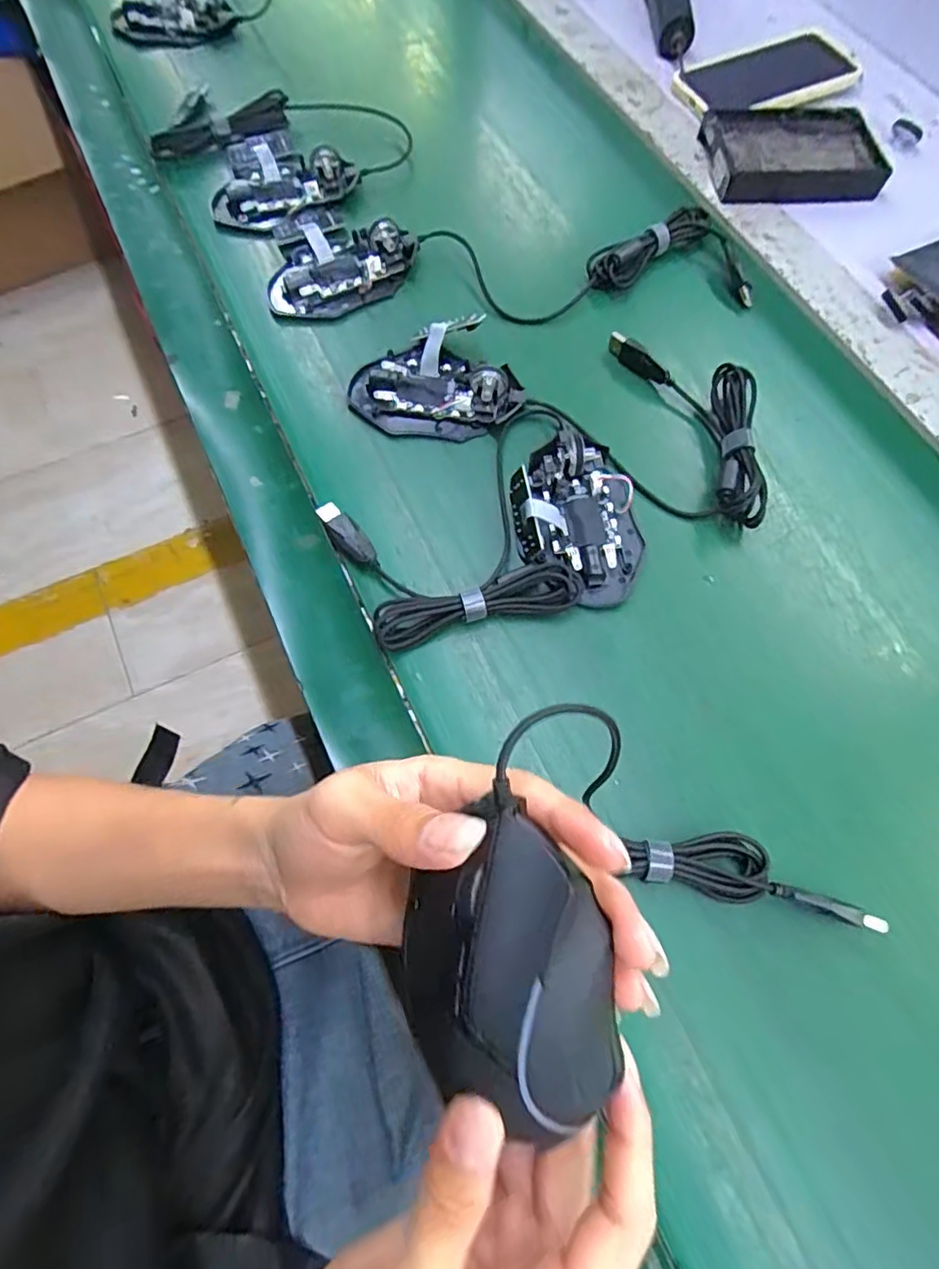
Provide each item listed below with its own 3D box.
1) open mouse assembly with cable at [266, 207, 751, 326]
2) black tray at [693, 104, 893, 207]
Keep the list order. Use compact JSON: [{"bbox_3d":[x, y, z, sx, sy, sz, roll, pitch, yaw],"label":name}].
[{"bbox_3d":[0.030,-0.286,0.447,0.354,0.029,0.099,0,69,0],"label":"open mouse assembly with cable"},{"bbox_3d":[0.273,-0.416,0.502,0.141,0.023,0.107,-5,69,-2],"label":"black tray"}]

